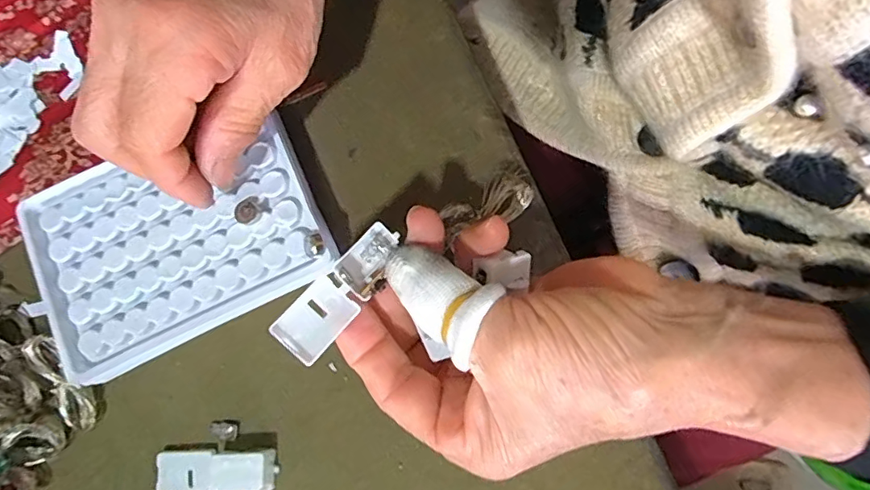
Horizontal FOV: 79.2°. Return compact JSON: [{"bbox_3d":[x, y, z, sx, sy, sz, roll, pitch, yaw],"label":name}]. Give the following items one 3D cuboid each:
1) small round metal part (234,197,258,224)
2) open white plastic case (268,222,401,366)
[{"bbox_3d":[-0.086,-0.016,0.242,0.012,0.005,0.011,-1,78,5],"label":"small round metal part"},{"bbox_3d":[-0.034,0.016,0.191,0.019,0.013,0.055,35,64,8],"label":"open white plastic case"}]

